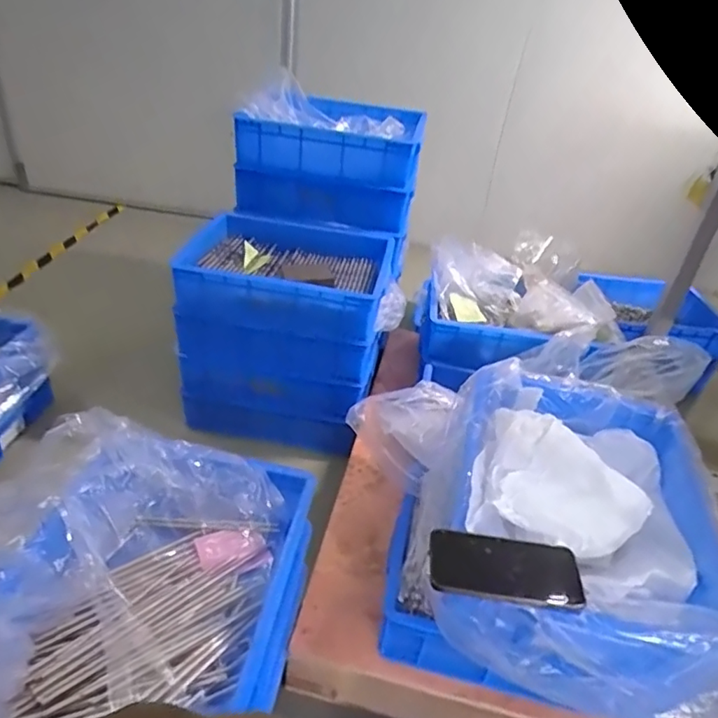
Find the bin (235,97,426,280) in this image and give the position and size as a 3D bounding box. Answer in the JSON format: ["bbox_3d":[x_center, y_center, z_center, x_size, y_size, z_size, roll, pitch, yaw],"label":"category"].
[{"bbox_3d":[-0.070,-0.437,1.273,0.391,0.220,0.250,4,34,-4],"label":"bin"}]

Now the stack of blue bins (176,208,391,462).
[{"bbox_3d":[-0.161,-0.057,1.247,0.397,0.409,0.266,8,34,2],"label":"stack of blue bins"}]

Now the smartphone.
[{"bbox_3d":[0.159,0.228,0.609,0.166,0.014,0.075,6,34,-1],"label":"smartphone"}]

